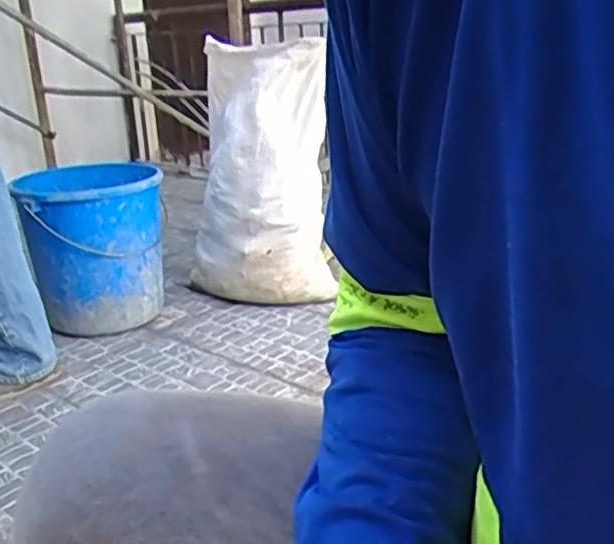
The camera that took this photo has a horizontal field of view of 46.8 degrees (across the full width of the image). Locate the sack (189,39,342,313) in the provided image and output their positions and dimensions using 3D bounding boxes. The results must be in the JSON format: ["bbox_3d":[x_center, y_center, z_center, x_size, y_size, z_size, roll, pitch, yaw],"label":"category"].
[{"bbox_3d":[-0.115,-0.226,1.742,0.303,0.616,0.213,-11,21,-22],"label":"sack"}]

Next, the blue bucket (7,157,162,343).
[{"bbox_3d":[-0.481,-0.042,1.649,0.293,0.372,0.293,-2,19,1],"label":"blue bucket"}]

